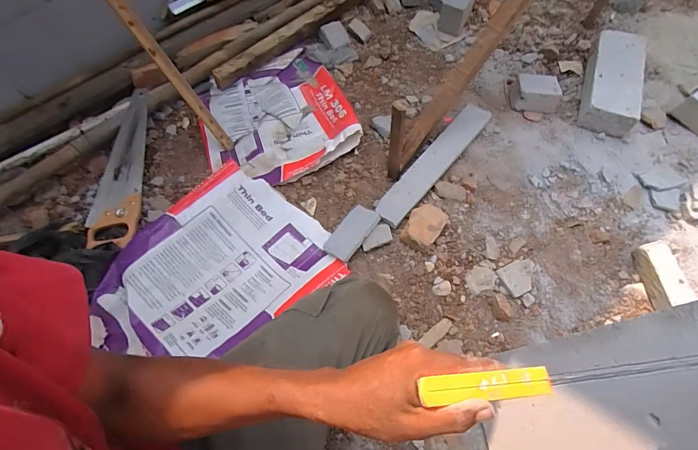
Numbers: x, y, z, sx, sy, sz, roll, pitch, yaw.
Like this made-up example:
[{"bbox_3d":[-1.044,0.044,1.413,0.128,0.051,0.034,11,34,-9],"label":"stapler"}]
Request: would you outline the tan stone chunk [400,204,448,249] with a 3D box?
[{"bbox_3d":[0.182,0.003,0.893,0.082,0.055,0.119,32,71,15],"label":"tan stone chunk"}]

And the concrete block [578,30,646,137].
[{"bbox_3d":[0.765,-0.419,1.062,0.142,0.084,0.335,22,68,12],"label":"concrete block"}]

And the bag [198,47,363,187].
[{"bbox_3d":[-0.208,-0.298,1.051,0.408,0.059,0.393,-27,67,-10],"label":"bag"}]

